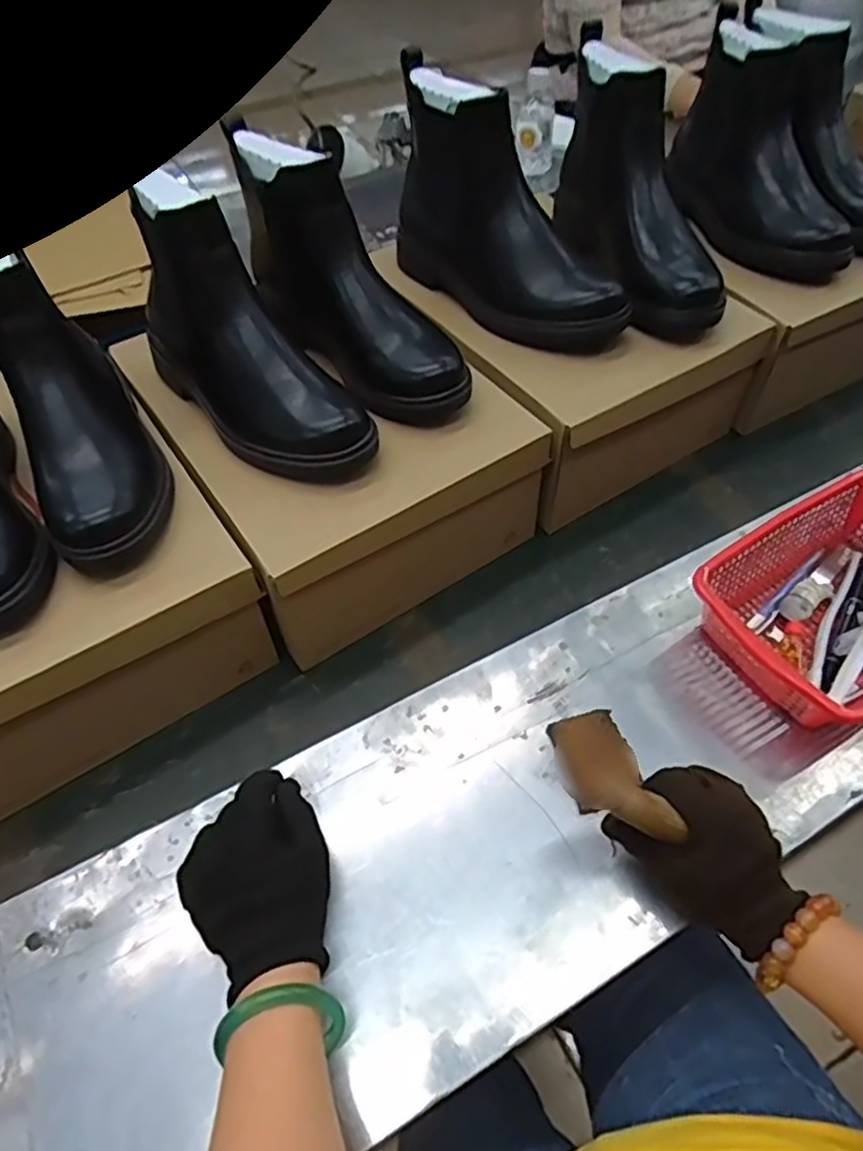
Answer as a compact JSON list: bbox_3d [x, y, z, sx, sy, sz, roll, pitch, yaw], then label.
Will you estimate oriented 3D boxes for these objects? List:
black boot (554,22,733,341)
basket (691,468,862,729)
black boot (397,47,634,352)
[{"bbox_3d":[0.195,-0.354,0.631,0.092,0.162,0.246,-10,52,-10],"label":"black boot"},{"bbox_3d":[0.320,0.022,0.541,0.218,0.073,0.153,-27,59,-17],"label":"basket"},{"bbox_3d":[0.062,-0.319,0.613,0.094,0.160,0.248,-28,57,-23],"label":"black boot"}]

